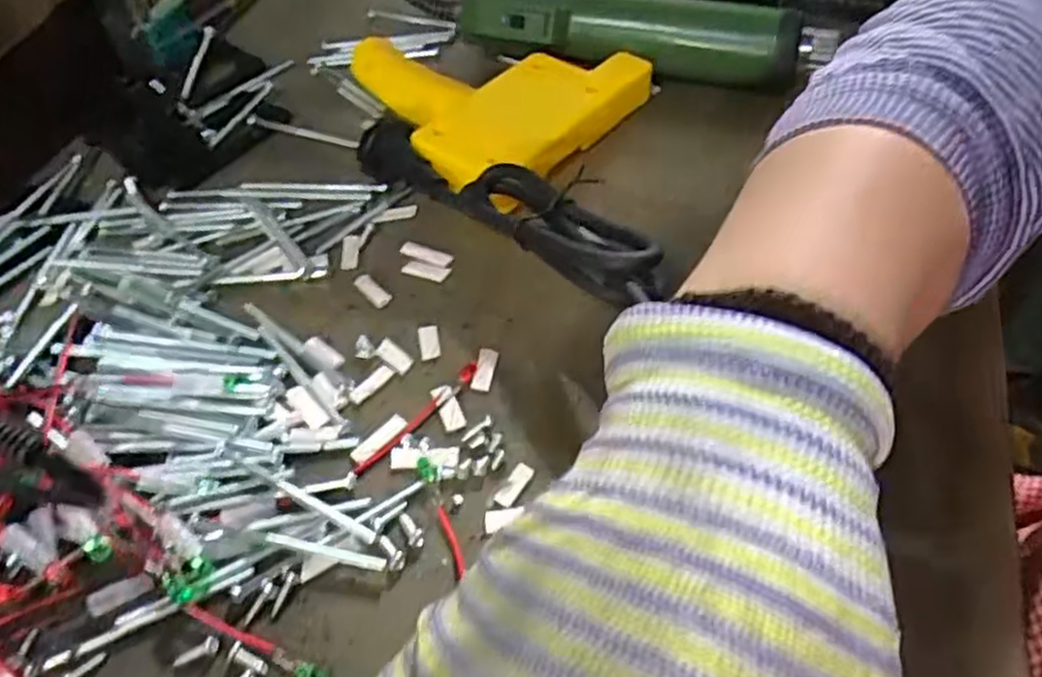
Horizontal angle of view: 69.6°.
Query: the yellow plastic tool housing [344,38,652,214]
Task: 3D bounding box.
[{"bbox_3d":[-0.027,-0.133,0.407,0.152,0.034,0.124,31,58,25],"label":"yellow plastic tool housing"}]

